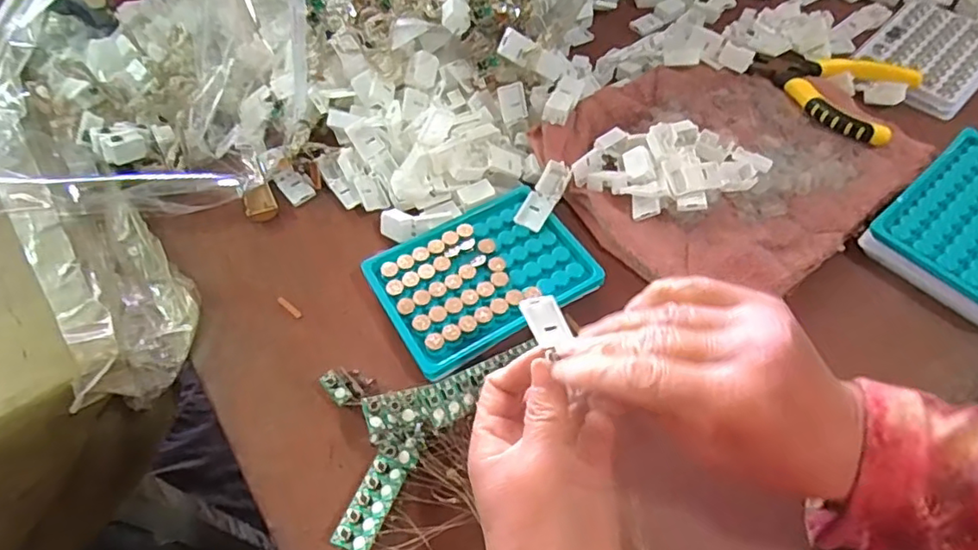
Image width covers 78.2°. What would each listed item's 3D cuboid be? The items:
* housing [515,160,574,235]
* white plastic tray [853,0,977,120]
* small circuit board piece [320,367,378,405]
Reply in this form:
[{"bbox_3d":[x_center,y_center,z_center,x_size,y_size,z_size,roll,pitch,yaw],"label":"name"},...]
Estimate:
[{"bbox_3d":[0.039,-0.056,0.421,0.020,0.010,0.054,27,64,12],"label":"housing"},{"bbox_3d":[0.378,-0.190,0.514,0.092,0.014,0.132,39,67,23],"label":"white plastic tray"},{"bbox_3d":[-0.085,0.066,0.363,0.024,0.015,0.023,-39,64,-20],"label":"small circuit board piece"}]

